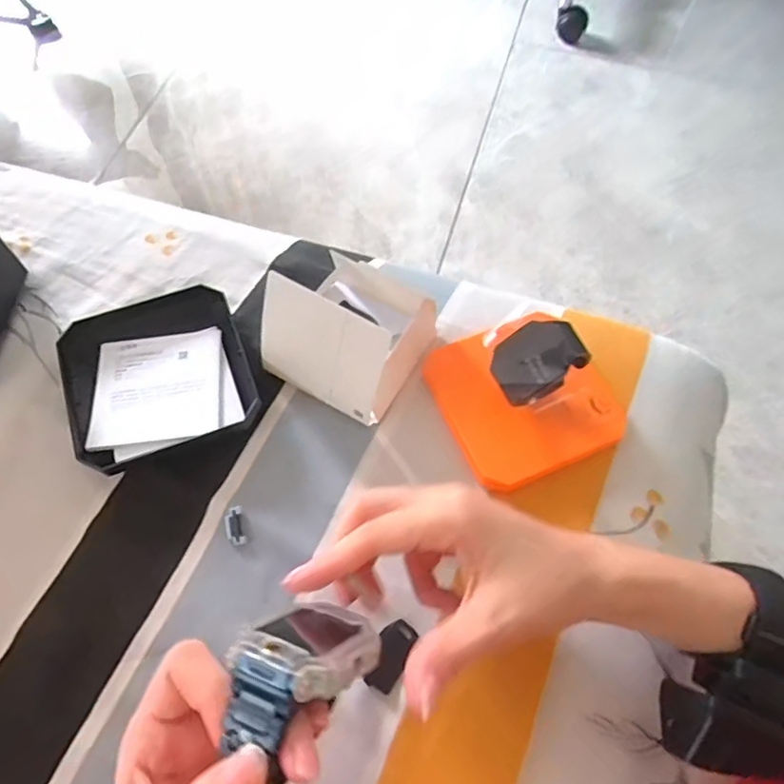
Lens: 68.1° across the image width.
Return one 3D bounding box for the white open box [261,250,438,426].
[{"bbox_3d":[-0.024,-0.044,0.346,0.081,0.074,0.087,27,67,11],"label":"white open box"}]

